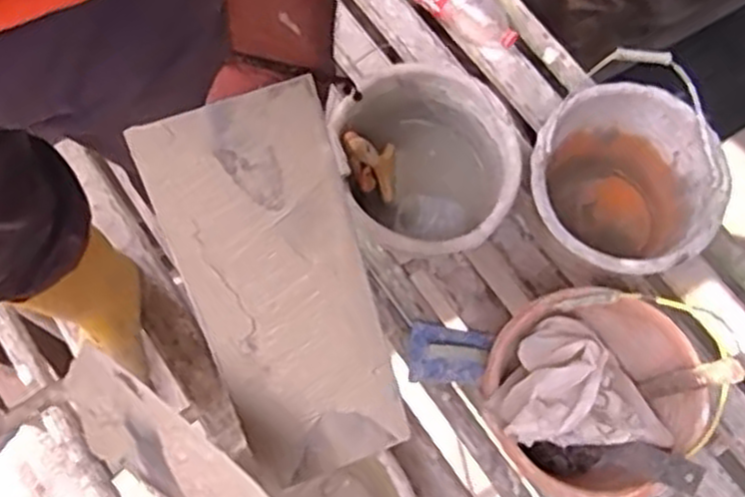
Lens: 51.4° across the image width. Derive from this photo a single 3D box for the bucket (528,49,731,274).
[{"bbox_3d":[0.373,-0.087,1.191,0.267,0.252,0.291,1,71,-2],"label":"bucket"}]

